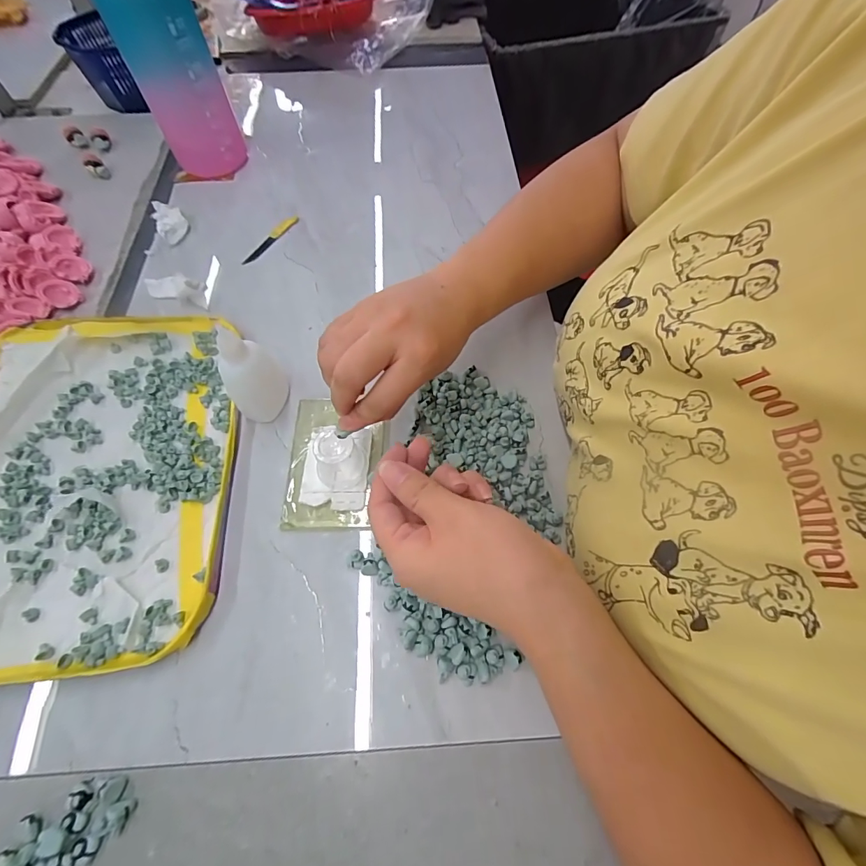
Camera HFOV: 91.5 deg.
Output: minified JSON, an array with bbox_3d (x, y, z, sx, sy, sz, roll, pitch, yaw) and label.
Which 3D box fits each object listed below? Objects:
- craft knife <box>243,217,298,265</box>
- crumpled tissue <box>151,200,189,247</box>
[{"bbox_3d":[-0.170,-0.203,0.443,0.013,0.005,0.081,28,66,15],"label":"craft knife"},{"bbox_3d":[-0.280,-0.225,0.448,0.030,0.016,0.052,-32,68,-16],"label":"crumpled tissue"}]

